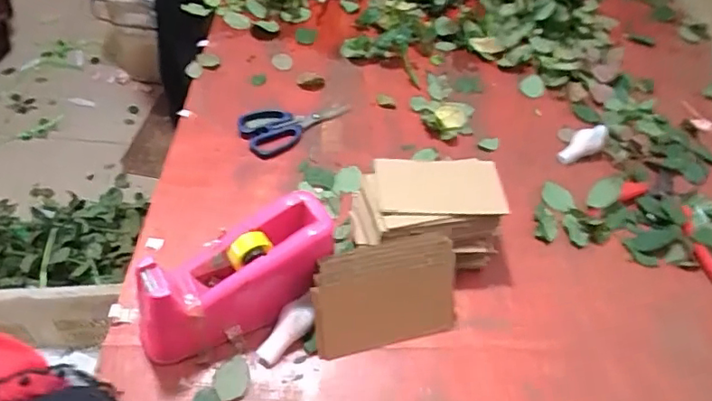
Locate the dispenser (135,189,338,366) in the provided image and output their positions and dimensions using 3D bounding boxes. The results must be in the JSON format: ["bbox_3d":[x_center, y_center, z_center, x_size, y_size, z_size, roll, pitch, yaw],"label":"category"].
[{"bbox_3d":[-0.118,0.079,0.552,0.195,0.102,0.079,-25,55,-24],"label":"dispenser"}]

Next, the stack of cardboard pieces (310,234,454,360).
[{"bbox_3d":[0.031,0.099,0.564,0.151,0.105,0.032,-9,9,-12],"label":"stack of cardboard pieces"}]

